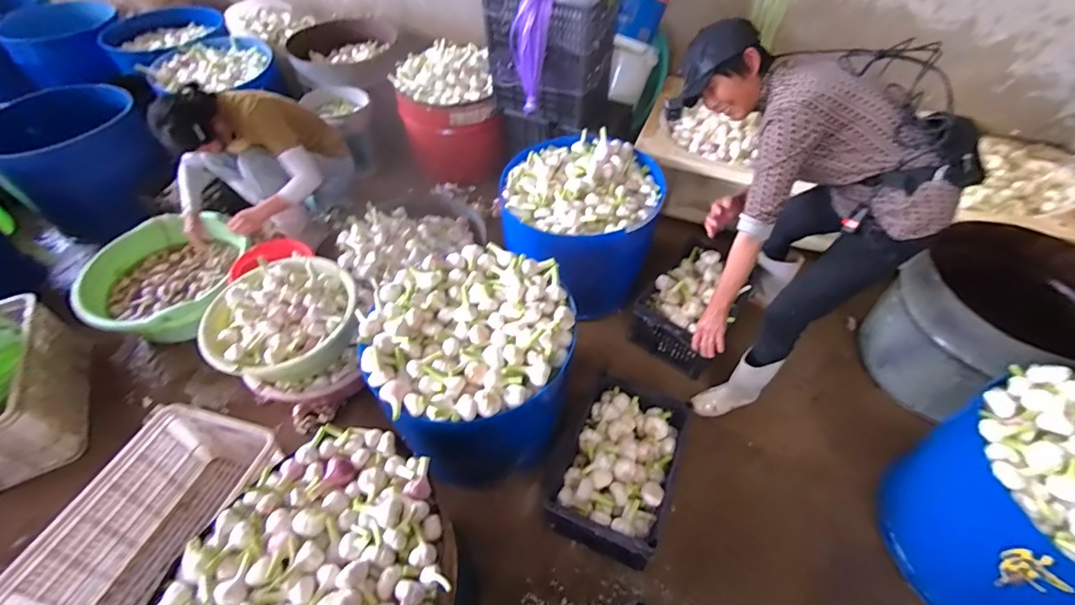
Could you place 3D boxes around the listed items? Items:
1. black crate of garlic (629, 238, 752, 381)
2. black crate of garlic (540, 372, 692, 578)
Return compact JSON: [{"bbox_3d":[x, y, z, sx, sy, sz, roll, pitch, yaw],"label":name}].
[{"bbox_3d":[0.577,0.015,1.698,0.302,0.256,0.389,35,57,25],"label":"black crate of garlic"},{"bbox_3d":[0.239,0.480,1.351,0.305,0.205,0.436,19,52,15],"label":"black crate of garlic"}]

